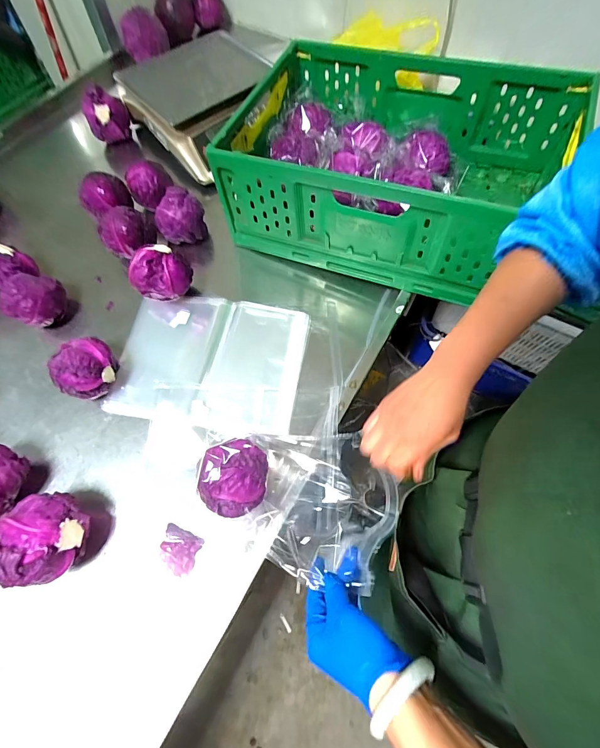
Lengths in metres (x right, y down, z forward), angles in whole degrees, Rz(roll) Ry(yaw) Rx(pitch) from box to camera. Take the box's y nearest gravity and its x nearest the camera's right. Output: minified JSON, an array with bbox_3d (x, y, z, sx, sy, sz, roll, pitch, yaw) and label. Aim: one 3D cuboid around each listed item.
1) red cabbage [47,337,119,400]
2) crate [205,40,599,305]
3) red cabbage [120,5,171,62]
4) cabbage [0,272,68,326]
[{"bbox_3d":[-0.370,-0.008,0.613,0.098,0.094,0.099,0,66,-1],"label":"red cabbage"},{"bbox_3d":[0.194,-0.417,0.717,0.602,0.216,0.417,21,67,8],"label":"crate"},{"bbox_3d":[-0.414,-0.905,0.927,0.115,0.113,0.109,-11,66,-6],"label":"red cabbage"},{"bbox_3d":[-0.500,-0.135,0.668,0.089,0.100,0.090,-9,66,-5],"label":"cabbage"}]

